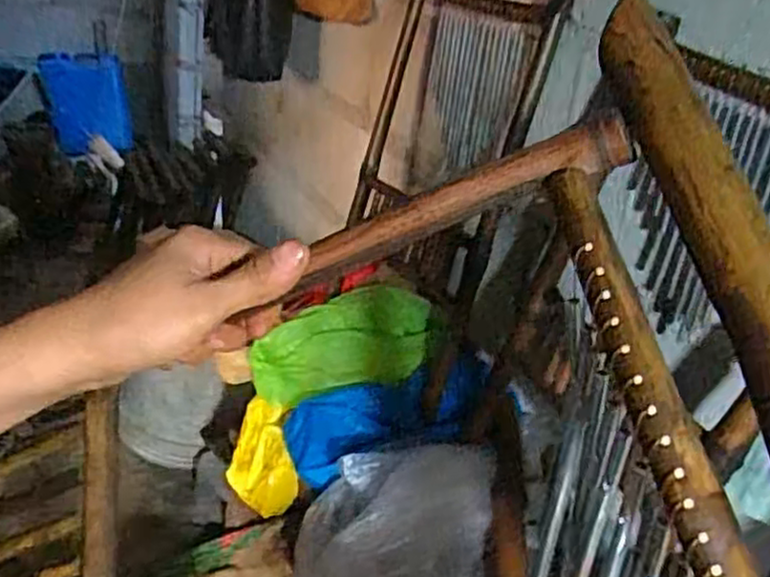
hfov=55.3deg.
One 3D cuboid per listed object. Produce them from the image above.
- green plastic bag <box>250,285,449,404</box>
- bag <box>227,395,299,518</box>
[{"bbox_3d":[-0.044,0.071,0.935,0.247,0.068,0.122,-17,31,-14],"label":"green plastic bag"},{"bbox_3d":[-0.149,0.204,0.880,0.067,0.091,0.132,0,26,-16],"label":"bag"}]

